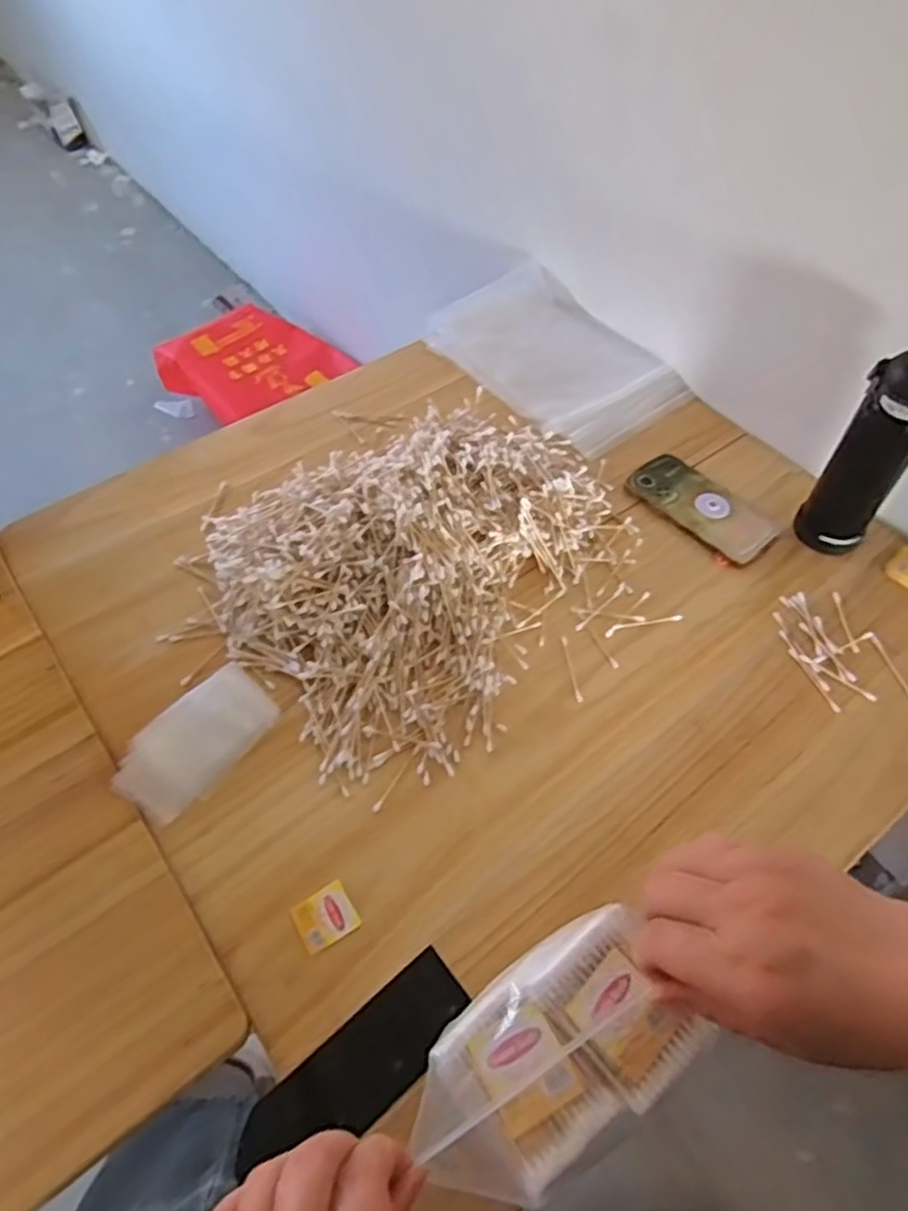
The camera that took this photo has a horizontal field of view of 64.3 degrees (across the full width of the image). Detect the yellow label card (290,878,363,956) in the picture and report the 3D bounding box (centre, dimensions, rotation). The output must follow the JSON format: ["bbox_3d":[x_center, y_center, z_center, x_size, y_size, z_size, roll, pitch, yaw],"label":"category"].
[{"bbox_3d":[-0.099,0.239,0.556,0.044,0.007,0.042,-26,53,-18],"label":"yellow label card"}]

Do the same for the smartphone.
[{"bbox_3d":[0.270,-0.110,0.791,0.075,0.018,0.160,-37,64,-22],"label":"smartphone"}]

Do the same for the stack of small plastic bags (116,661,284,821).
[{"bbox_3d":[-0.223,0.116,0.629,0.083,0.012,0.139,32,62,19],"label":"stack of small plastic bags"}]

